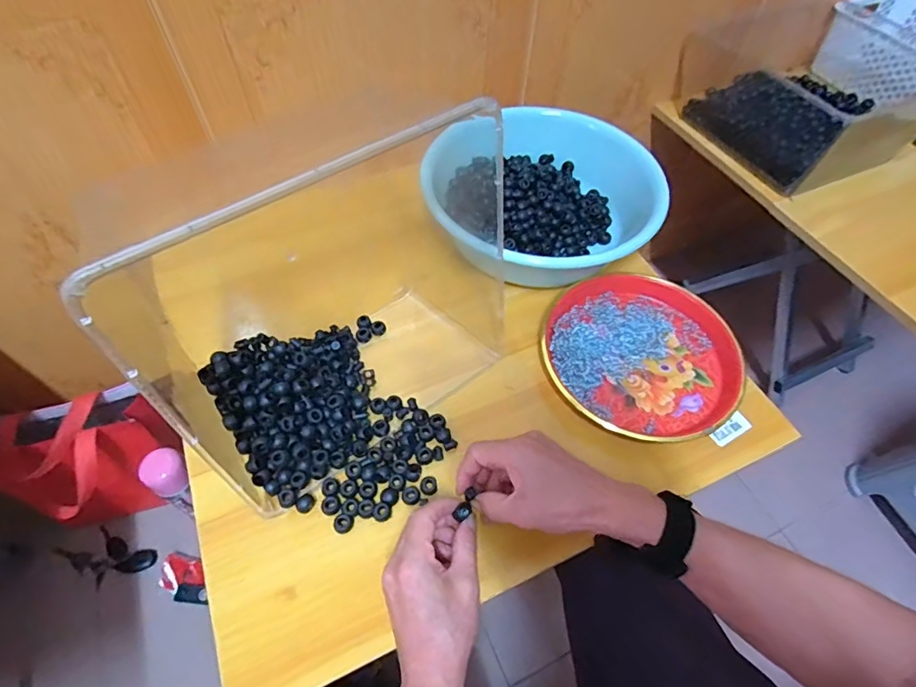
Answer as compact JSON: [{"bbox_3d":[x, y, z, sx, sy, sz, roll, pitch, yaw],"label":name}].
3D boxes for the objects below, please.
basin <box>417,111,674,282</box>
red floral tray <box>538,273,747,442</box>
[{"bbox_3d":[0.108,-0.204,0.664,0.292,0.104,0.273,1,56,-1],"label":"basin"},{"bbox_3d":[0.209,0.011,0.579,0.215,0.031,0.222,-32,63,-22],"label":"red floral tray"}]

